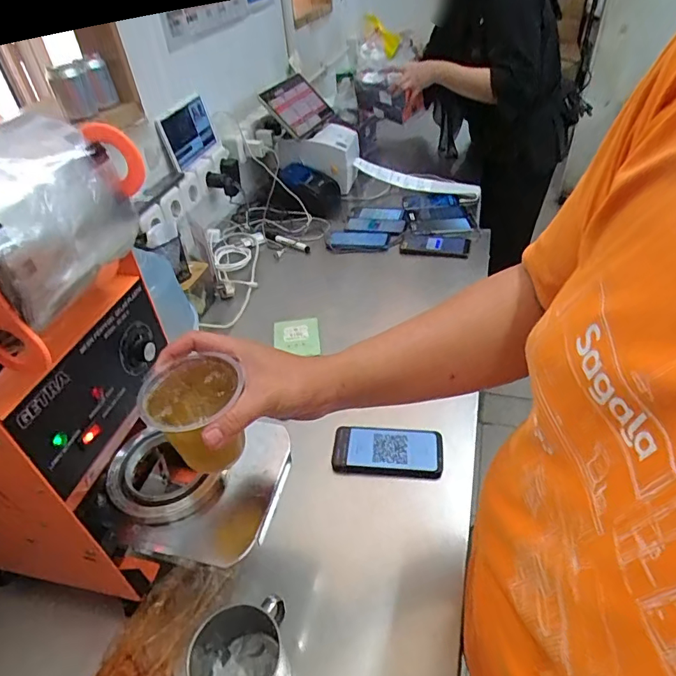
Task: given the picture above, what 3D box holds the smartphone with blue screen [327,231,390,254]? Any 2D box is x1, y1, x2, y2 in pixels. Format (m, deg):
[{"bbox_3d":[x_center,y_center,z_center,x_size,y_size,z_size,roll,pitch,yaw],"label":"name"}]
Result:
[{"bbox_3d":[0.052,-0.251,1.264,0.160,0.009,0.085,1,52,8],"label":"smartphone with blue screen"}]

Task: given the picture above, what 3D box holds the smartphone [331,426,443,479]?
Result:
[{"bbox_3d":[0.076,0.175,0.747,0.166,0.017,0.078,1,53,3],"label":"smartphone"}]

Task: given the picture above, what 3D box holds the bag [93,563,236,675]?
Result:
[{"bbox_3d":[-0.212,0.350,0.560,0.083,0.042,0.213,17,45,24],"label":"bag"}]

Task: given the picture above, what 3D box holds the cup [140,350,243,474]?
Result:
[{"bbox_3d":[-0.129,0.077,0.450,0.084,0.087,0.082,-3,40,2],"label":"cup"}]

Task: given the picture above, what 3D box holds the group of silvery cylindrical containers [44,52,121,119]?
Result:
[{"bbox_3d":[-0.498,-0.488,0.954,0.113,0.100,0.119,-23,43,-20],"label":"group of silvery cylindrical containers"}]

